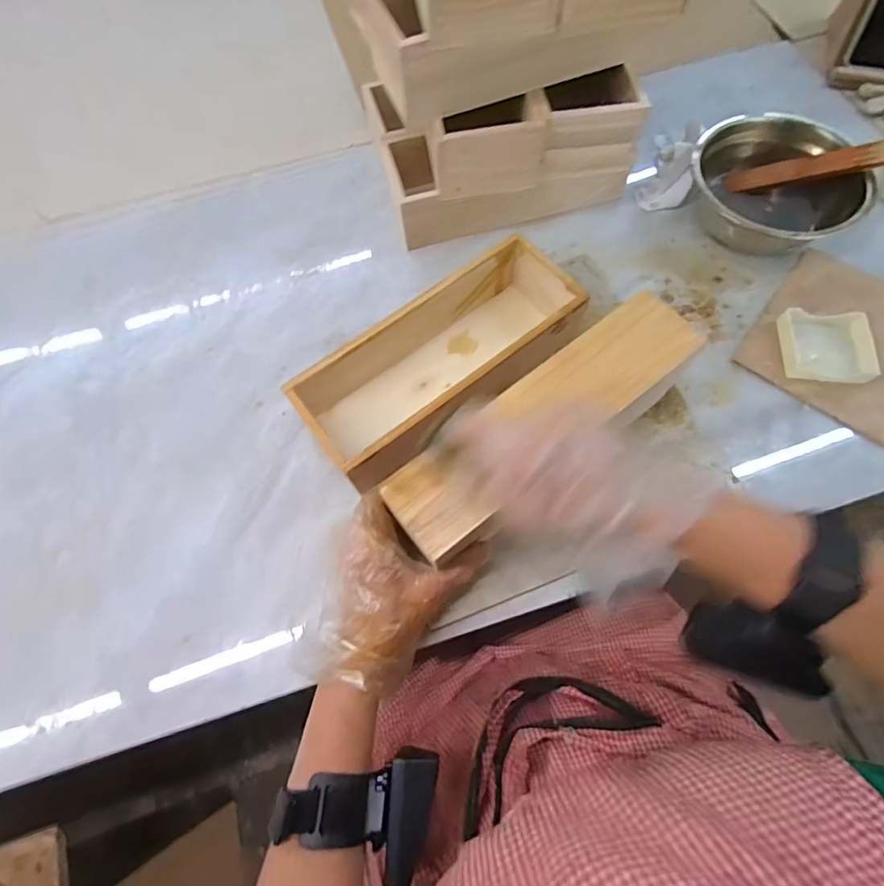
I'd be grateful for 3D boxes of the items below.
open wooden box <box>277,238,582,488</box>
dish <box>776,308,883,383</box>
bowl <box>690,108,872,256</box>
[{"bbox_3d":[0.003,-0.073,0.438,0.266,0.075,0.111,-38,71,-12],"label":"open wooden box"},{"bbox_3d":[0.376,-0.094,0.459,0.078,0.024,0.072,4,66,5],"label":"dish"},{"bbox_3d":[0.354,-0.273,0.507,0.167,0.079,0.163,-1,65,2],"label":"bowl"}]

